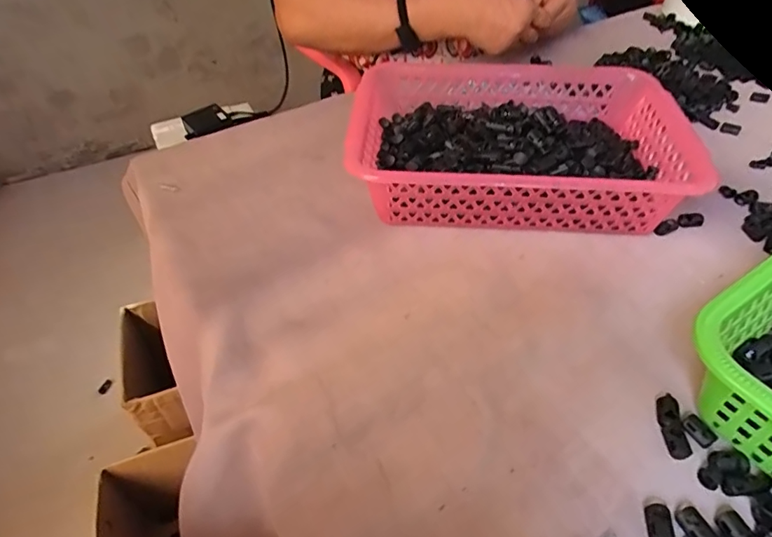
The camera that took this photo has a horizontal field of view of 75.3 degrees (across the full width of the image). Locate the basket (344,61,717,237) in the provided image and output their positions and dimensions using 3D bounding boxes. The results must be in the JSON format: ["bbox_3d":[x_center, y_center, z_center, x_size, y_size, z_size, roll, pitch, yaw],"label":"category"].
[{"bbox_3d":[0.125,-0.121,0.490,0.292,0.072,0.208,5,46,3],"label":"basket"}]

